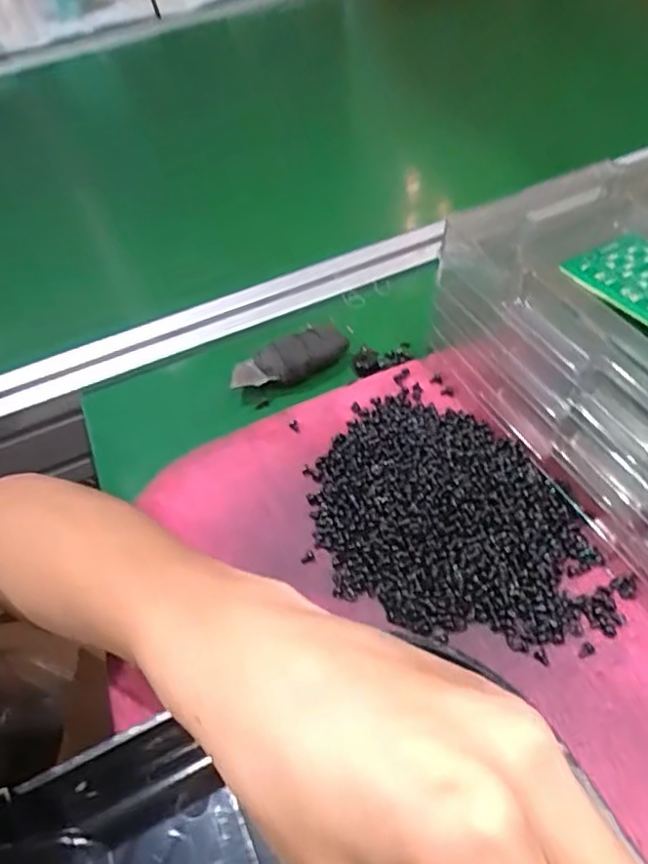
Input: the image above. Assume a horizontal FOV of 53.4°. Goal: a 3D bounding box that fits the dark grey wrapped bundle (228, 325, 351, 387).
[{"bbox_3d":[-0.021,-0.044,0.388,0.071,0.016,0.028,-22,51,-13],"label":"dark grey wrapped bundle"}]

